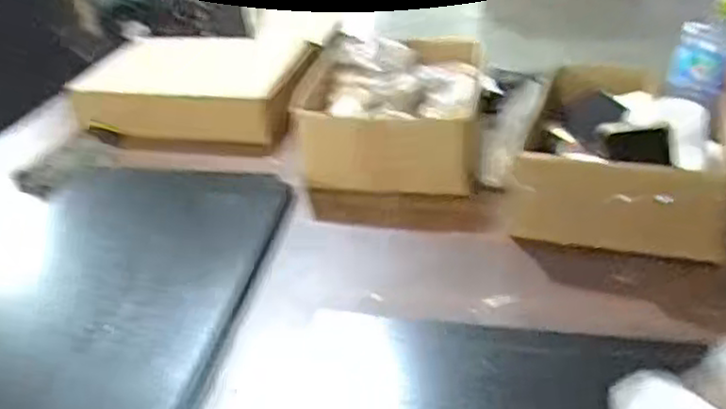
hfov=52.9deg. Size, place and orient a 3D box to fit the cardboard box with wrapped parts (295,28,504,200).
[{"bbox_3d":[0.057,-0.148,1.120,0.278,0.121,0.305,1,30,6],"label":"cardboard box with wrapped parts"}]

